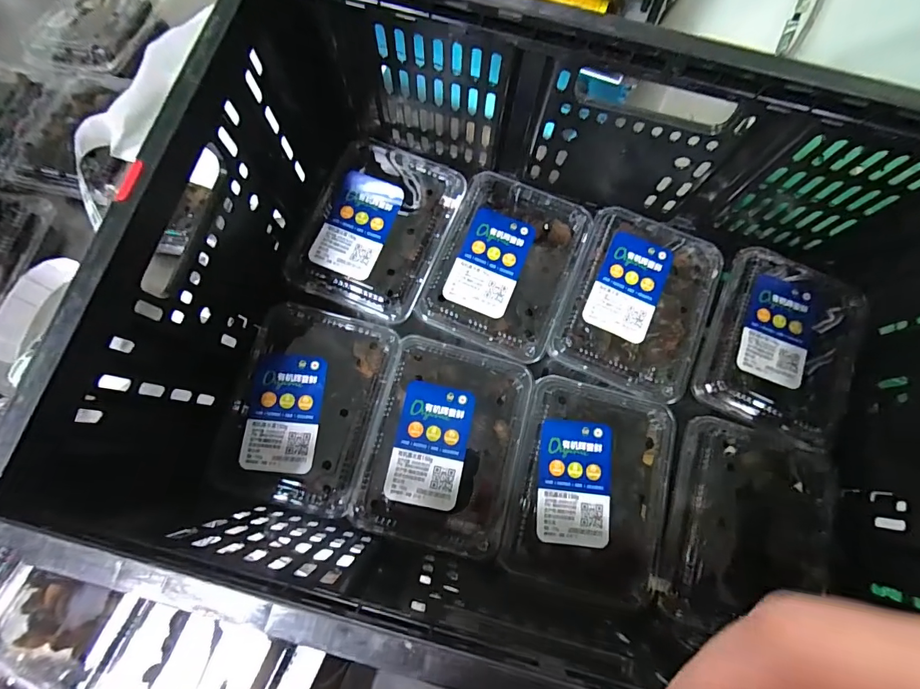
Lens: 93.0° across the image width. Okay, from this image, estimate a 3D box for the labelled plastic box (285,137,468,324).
[{"bbox_3d":[-0.081,-0.120,0.436,0.134,0.045,0.174,18,72,5],"label":"labelled plastic box"}]

